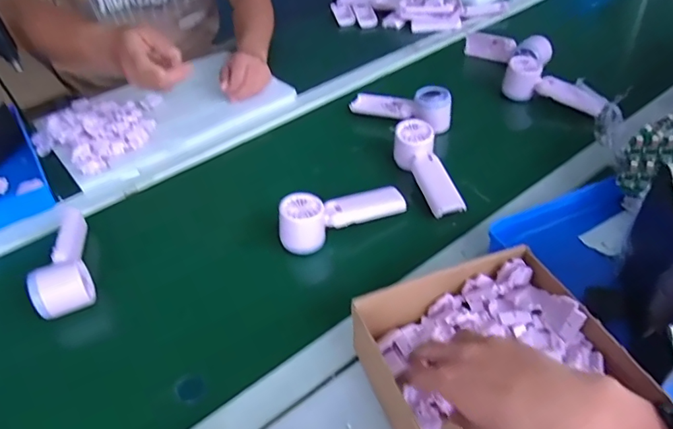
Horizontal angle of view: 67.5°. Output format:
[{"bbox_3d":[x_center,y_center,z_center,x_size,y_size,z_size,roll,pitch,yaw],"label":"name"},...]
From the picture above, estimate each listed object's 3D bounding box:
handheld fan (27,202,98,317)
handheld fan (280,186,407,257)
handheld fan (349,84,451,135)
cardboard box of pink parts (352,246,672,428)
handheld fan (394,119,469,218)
[{"bbox_3d":[-0.340,0.050,0.620,0.055,0.057,0.161,-20,44,-15],"label":"handheld fan"},{"bbox_3d":[0.006,-0.008,0.646,0.167,0.053,0.049,-20,44,-15],"label":"handheld fan"},{"bbox_3d":[0.102,-0.179,0.828,0.171,0.061,0.055,17,47,24],"label":"handheld fan"},{"bbox_3d":[0.131,0.134,0.454,0.204,0.063,0.211,-18,43,-12],"label":"cardboard box of pink parts"},{"bbox_3d":[0.128,-0.062,0.701,0.052,0.039,0.160,-15,59,-10],"label":"handheld fan"}]

